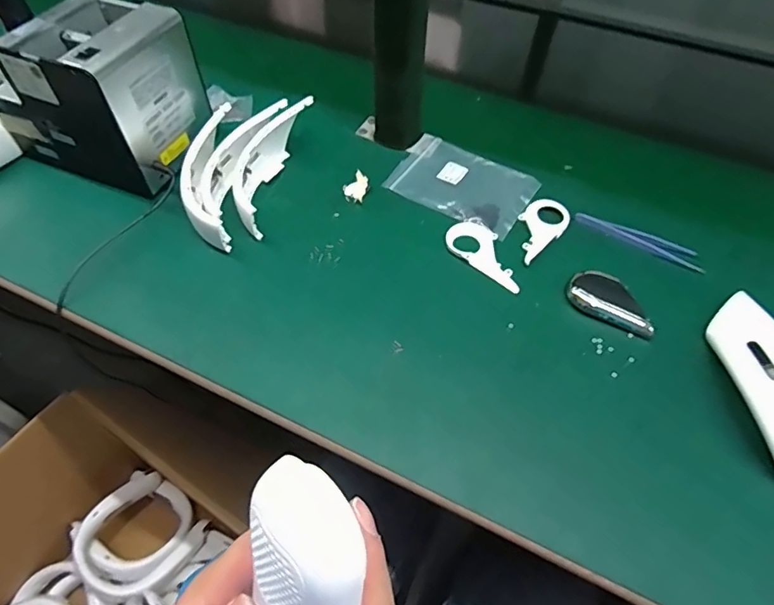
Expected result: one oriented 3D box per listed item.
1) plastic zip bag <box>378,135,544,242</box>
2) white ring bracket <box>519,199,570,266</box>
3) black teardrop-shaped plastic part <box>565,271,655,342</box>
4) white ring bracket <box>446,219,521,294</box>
[{"bbox_3d":[0.084,-0.135,0.566,0.152,0.010,0.105,29,61,19],"label":"plastic zip bag"},{"bbox_3d":[0.155,-0.076,0.524,0.046,0.006,0.090,36,62,22],"label":"white ring bracket"},{"bbox_3d":[0.210,-0.003,0.471,0.079,0.012,0.046,30,60,19],"label":"black teardrop-shaped plastic part"},{"bbox_3d":[0.101,-0.050,0.507,0.092,0.005,0.049,35,62,22],"label":"white ring bracket"}]

